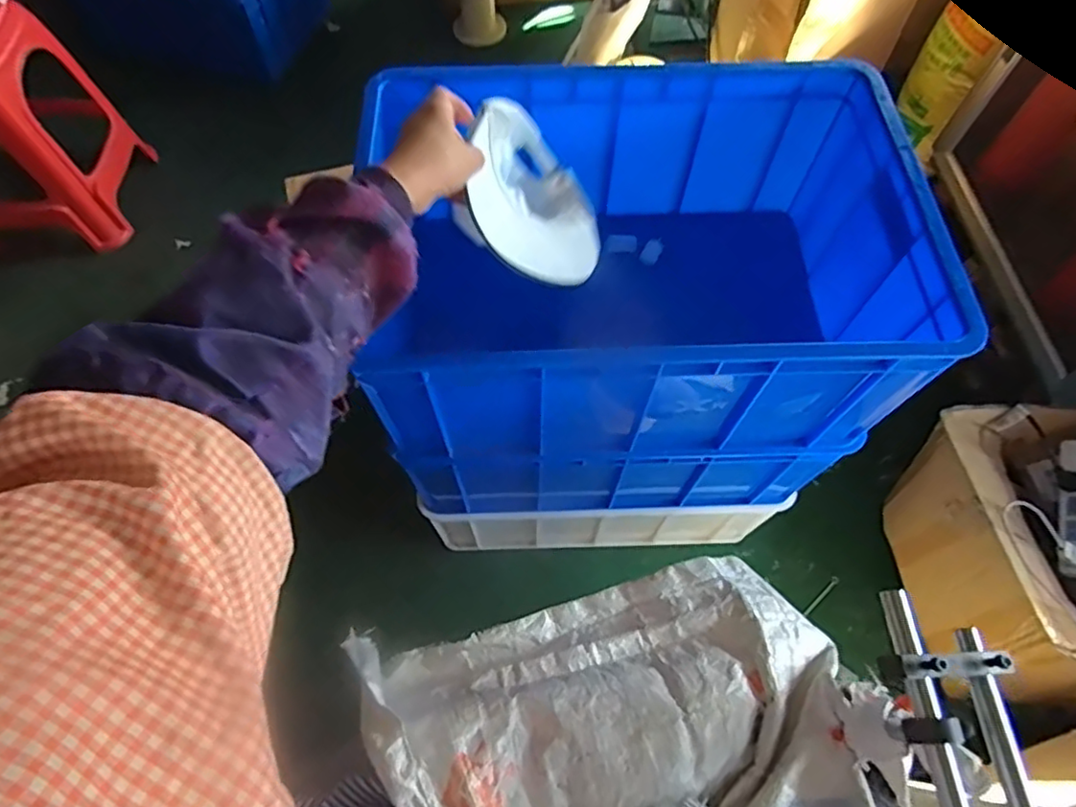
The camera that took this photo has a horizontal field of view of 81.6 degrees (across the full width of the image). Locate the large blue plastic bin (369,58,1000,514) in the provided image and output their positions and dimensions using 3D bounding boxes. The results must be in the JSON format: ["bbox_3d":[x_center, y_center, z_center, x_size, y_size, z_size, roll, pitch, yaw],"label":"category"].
[{"bbox_3d":[0.093,-0.111,0.861,0.611,0.484,0.410,-1,63,0],"label":"large blue plastic bin"}]

